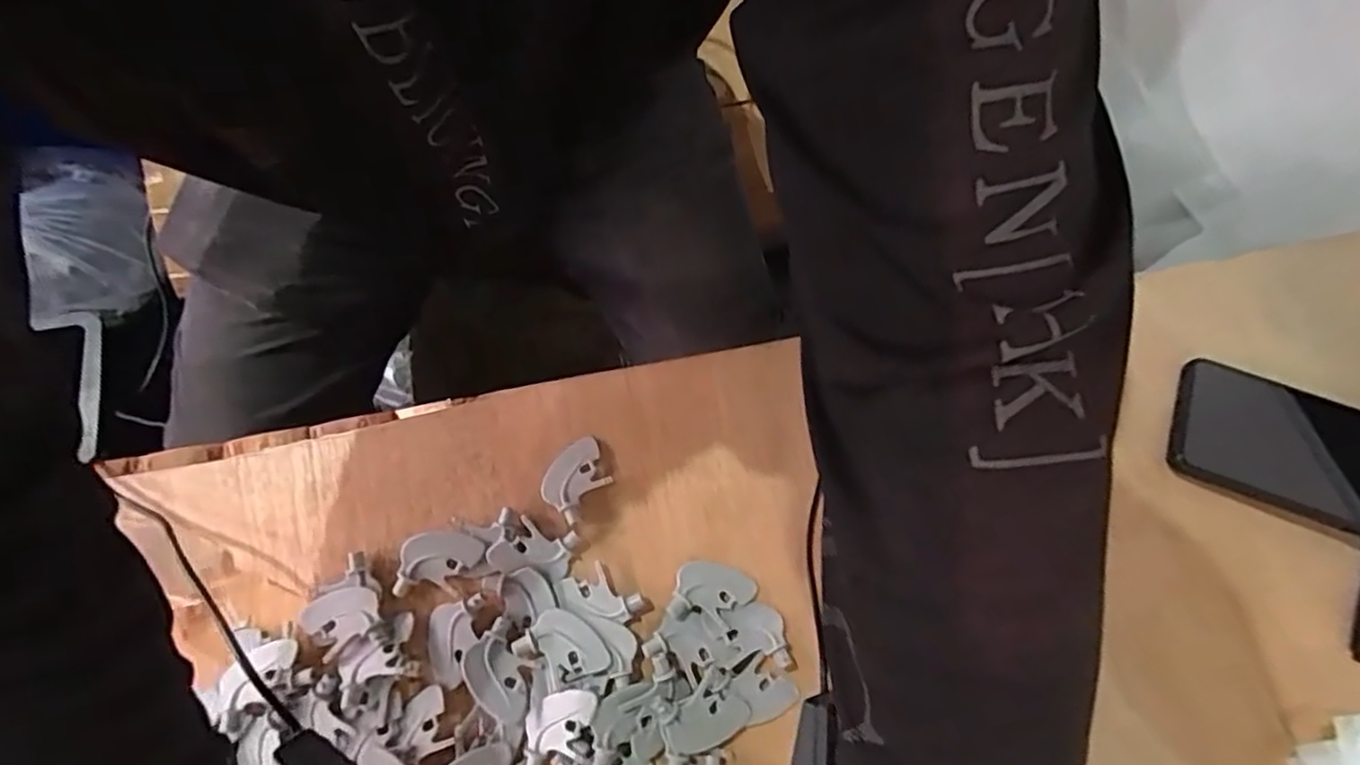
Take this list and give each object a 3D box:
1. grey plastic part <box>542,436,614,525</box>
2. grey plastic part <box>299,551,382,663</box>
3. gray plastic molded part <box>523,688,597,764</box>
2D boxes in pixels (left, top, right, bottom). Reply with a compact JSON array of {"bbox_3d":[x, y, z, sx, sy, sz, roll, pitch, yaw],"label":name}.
[{"bbox_3d":[-0.059,0.054,0.386,0.033,0.008,0.043,39,75,10],"label":"grey plastic part"},{"bbox_3d":[-0.182,0.120,0.359,0.042,0.012,0.039,-35,76,-12],"label":"grey plastic part"},{"bbox_3d":[-0.060,0.174,0.340,0.041,0.007,0.033,-17,66,18],"label":"gray plastic molded part"}]

